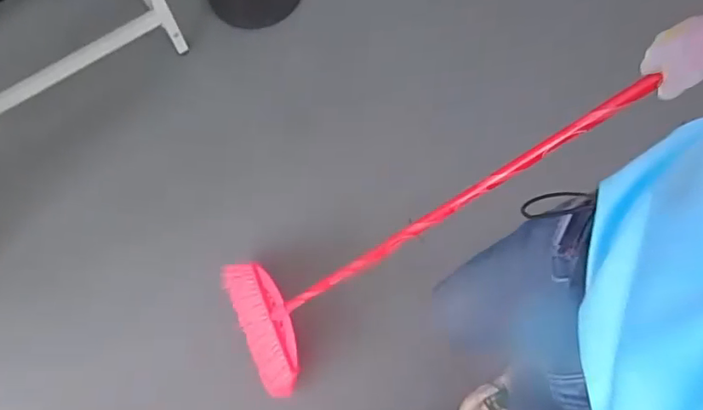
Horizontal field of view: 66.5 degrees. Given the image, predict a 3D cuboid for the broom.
[{"bbox_3d":[0.059,0.093,0.946,0.079,0.970,0.292,4,62,-42],"label":"broom"}]

